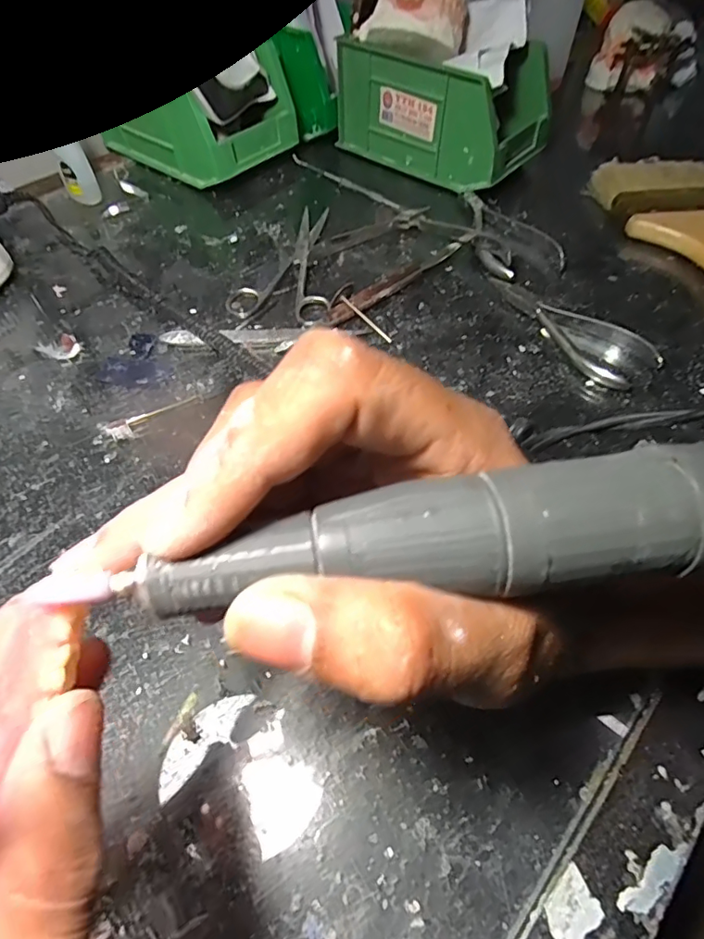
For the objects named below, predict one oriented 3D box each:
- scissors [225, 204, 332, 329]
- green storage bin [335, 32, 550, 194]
[{"bbox_3d":[-0.053,-0.155,0.385,0.069,0.010,0.138,-1,54,-2],"label":"scissors"},{"bbox_3d":[0.082,-0.325,0.463,0.170,0.086,0.095,35,61,22],"label":"green storage bin"}]

